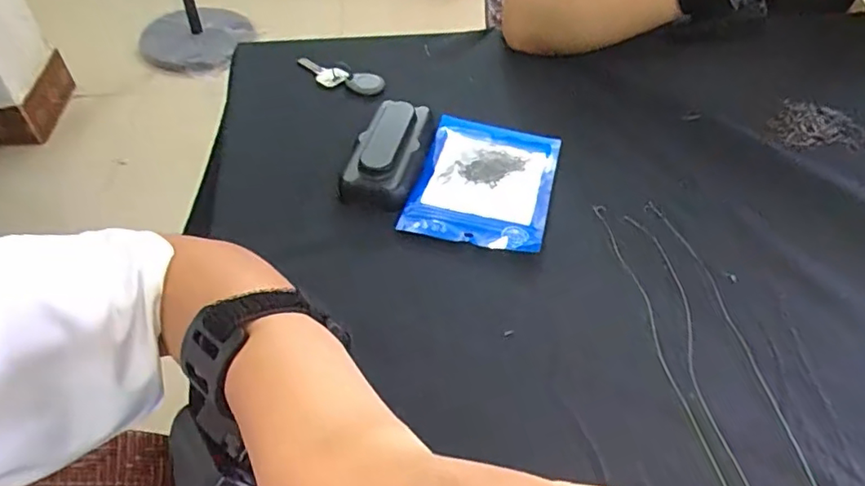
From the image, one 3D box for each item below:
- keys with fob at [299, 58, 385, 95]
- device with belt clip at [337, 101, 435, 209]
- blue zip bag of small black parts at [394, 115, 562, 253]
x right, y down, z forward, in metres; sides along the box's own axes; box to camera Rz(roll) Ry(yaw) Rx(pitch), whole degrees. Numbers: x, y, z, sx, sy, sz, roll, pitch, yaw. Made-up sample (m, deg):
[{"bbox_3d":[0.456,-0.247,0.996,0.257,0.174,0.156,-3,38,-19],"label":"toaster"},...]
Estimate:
[{"bbox_3d":[-0.090,-0.158,0.555,0.089,0.013,0.029,15,49,12],"label":"keys with fob"},{"bbox_3d":[-0.031,-0.070,0.454,0.053,0.026,0.104,12,48,9],"label":"device with belt clip"},{"bbox_3d":[0.040,-0.047,0.446,0.098,0.010,0.132,12,48,10],"label":"blue zip bag of small black parts"}]

